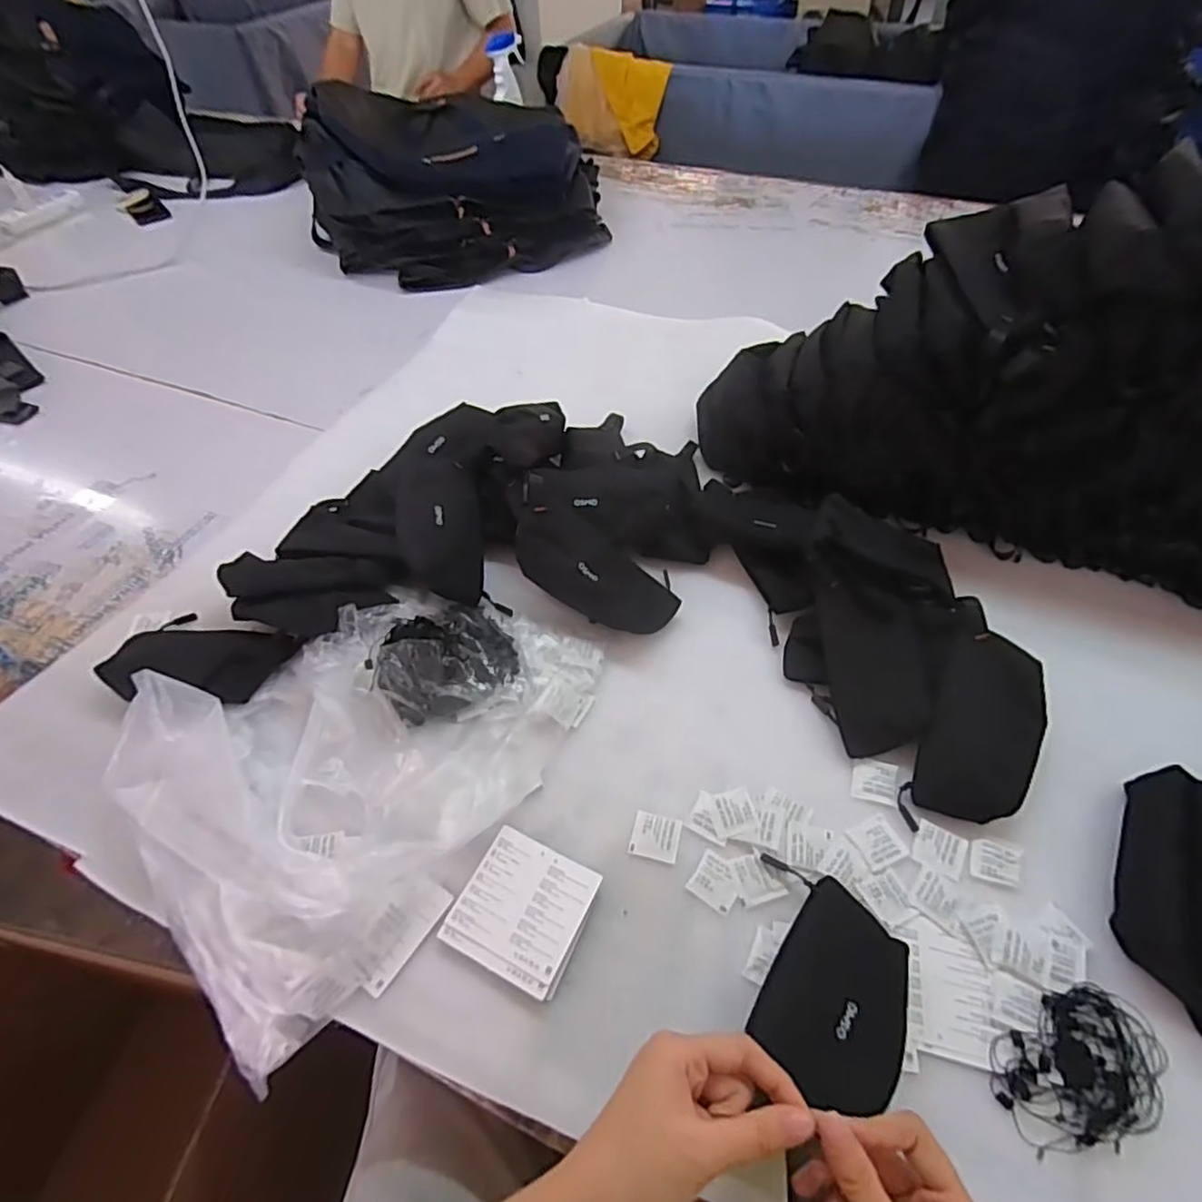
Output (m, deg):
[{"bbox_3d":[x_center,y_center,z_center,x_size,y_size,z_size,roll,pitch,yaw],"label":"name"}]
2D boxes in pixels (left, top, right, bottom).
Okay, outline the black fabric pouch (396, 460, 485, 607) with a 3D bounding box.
[{"bbox_3d":[-0.189,-0.096,0.760,0.095,0.057,0.216,5,60,-22],"label":"black fabric pouch"}]

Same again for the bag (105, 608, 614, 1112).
[{"bbox_3d":[-0.212,0.121,0.599,0.305,0.076,0.429,35,59,26],"label":"bag"}]

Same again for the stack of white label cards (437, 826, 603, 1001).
[{"bbox_3d":[-0.064,0.253,0.536,0.101,0.013,0.100,19,54,17],"label":"stack of white label cards"}]

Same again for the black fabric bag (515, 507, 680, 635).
[{"bbox_3d":[-0.008,-0.030,0.718,0.190,0.046,0.082,33,56,-3],"label":"black fabric bag"}]

